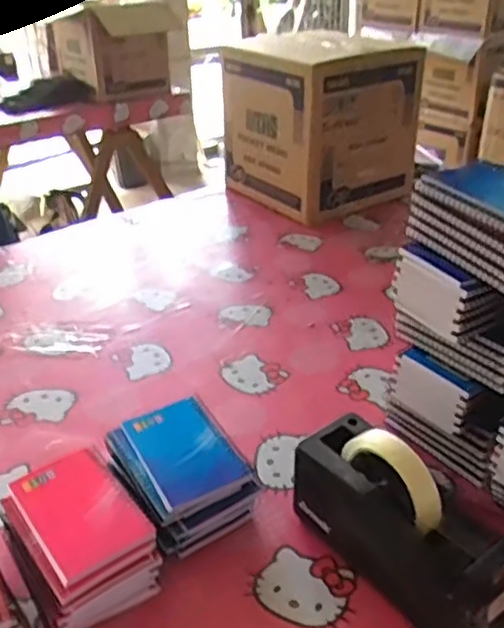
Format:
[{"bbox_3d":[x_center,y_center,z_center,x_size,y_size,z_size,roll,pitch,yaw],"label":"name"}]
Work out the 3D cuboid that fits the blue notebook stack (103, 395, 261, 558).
[{"bbox_3d":[-0.071,0.157,0.645,0.101,0.070,0.136,-18,35,-26],"label":"blue notebook stack"}]

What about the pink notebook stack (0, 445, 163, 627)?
[{"bbox_3d":[-0.155,0.200,0.578,0.103,0.067,0.143,-19,36,-27],"label":"pink notebook stack"}]

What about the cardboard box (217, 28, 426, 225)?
[{"bbox_3d":[0.135,-0.380,1.319,0.283,0.288,0.306,-24,38,-34],"label":"cardboard box"}]

